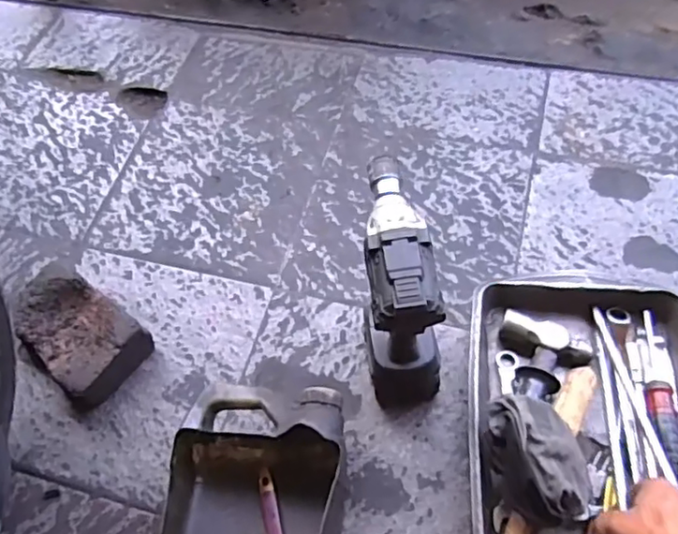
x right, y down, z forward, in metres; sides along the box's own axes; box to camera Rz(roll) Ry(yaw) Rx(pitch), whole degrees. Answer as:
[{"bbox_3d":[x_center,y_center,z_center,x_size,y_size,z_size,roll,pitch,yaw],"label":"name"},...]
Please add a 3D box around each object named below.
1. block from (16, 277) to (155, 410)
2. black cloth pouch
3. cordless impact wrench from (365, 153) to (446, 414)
[{"bbox_3d":[-0.330,0.088,0.755,0.169,0.059,0.119,30,67,21],"label":"block"},{"bbox_3d":[0.195,0.189,0.598,0.085,0.053,0.123,-16,60,-3],"label":"black cloth pouch"},{"bbox_3d":[0.064,0.029,0.638,0.077,0.248,0.173,-5,60,3],"label":"cordless impact wrench"}]

